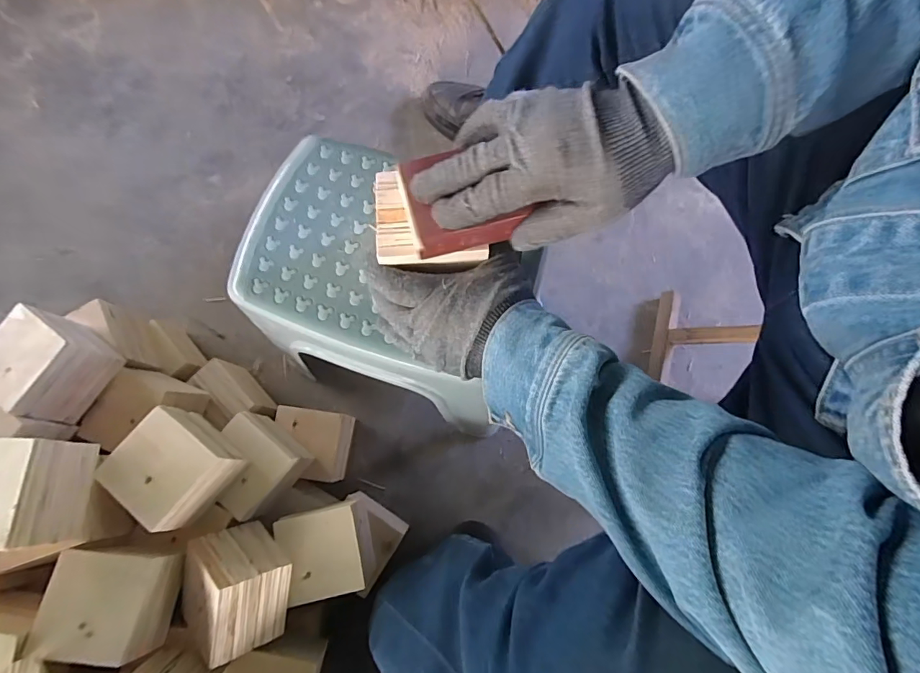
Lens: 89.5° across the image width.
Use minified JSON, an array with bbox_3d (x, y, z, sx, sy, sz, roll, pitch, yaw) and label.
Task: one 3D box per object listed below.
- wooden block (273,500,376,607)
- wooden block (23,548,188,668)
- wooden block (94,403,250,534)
[{"bbox_3d":[-0.161,0.258,0.565,0.099,0.054,0.098,-12,76,-3],"label":"wooden block"},{"bbox_3d":[-0.359,0.273,0.489,0.110,0.071,0.103,7,76,2],"label":"wooden block"},{"bbox_3d":[-0.309,0.144,0.510,0.101,0.071,0.098,35,79,8],"label":"wooden block"}]

